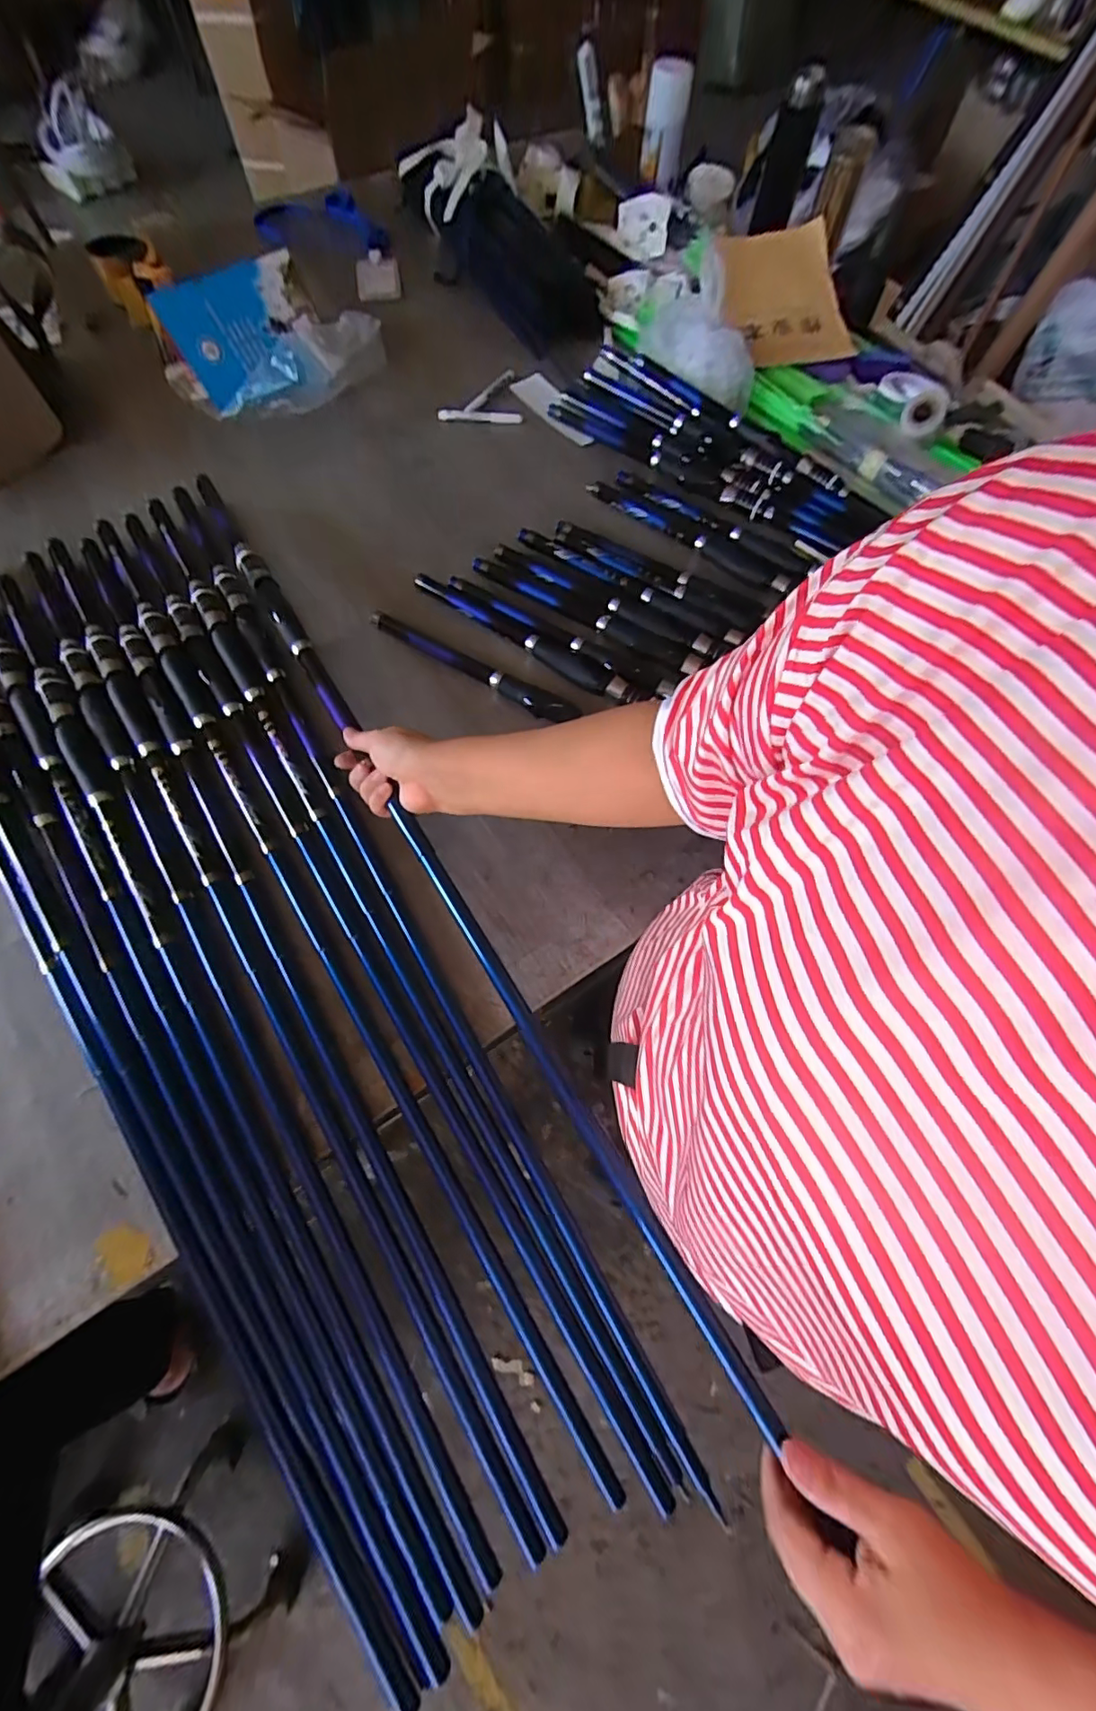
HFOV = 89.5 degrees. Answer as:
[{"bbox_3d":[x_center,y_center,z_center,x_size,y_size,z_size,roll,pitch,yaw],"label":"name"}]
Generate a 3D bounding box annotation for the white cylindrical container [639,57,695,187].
[{"bbox_3d":[0.206,-1.289,0.977,0.069,0.138,0.077,12,70,3],"label":"white cylindrical container"}]

